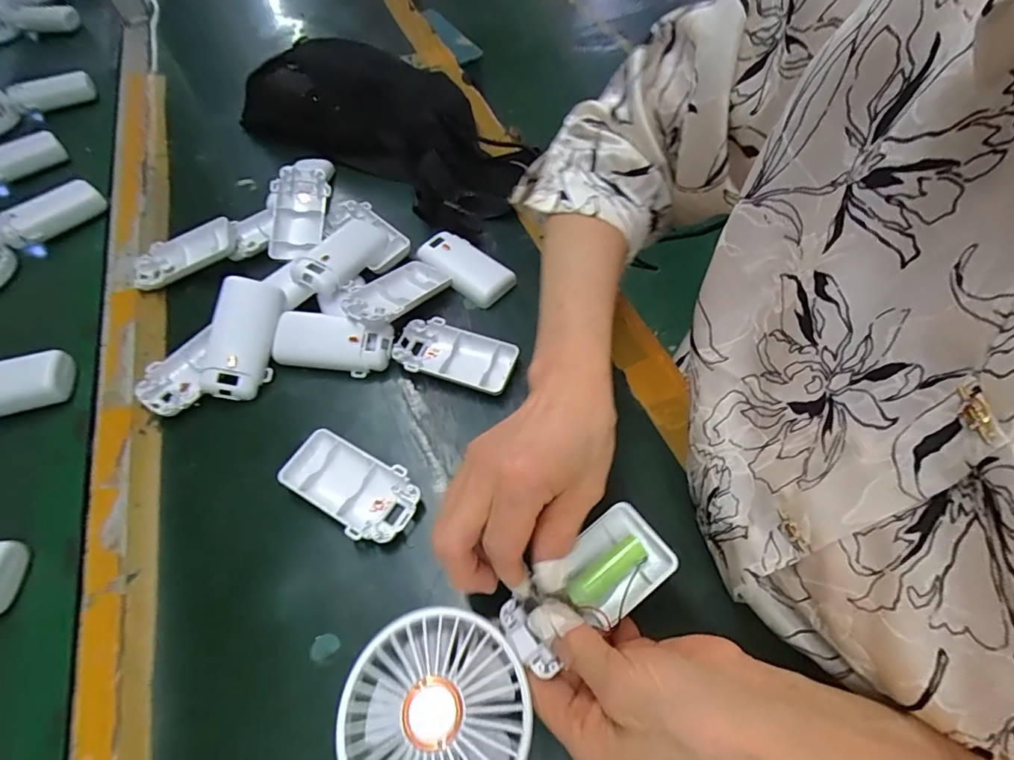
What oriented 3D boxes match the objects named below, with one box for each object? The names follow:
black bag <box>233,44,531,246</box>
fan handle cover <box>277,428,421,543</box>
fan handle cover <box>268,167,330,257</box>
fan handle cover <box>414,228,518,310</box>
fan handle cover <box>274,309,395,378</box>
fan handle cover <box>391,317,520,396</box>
[{"bbox_3d":[-0.128,-0.280,0.519,0.352,0.066,0.155,35,65,23],"label":"black bag"},{"bbox_3d":[-0.106,0.073,0.334,0.095,0.017,0.050,23,61,17],"label":"fan handle cover"},{"bbox_3d":[-0.195,-0.156,0.463,0.049,0.019,0.089,0,76,-7],"label":"fan handle cover"},{"bbox_3d":[-0.037,-0.102,0.437,0.043,0.011,0.089,-39,63,-20],"label":"fan handle cover"},{"bbox_3d":[-0.137,-0.029,0.391,0.091,0.028,0.037,7,58,8],"label":"fan handle cover"},{"bbox_3d":[-0.041,-0.018,0.390,0.097,0.016,0.050,14,59,12],"label":"fan handle cover"}]

